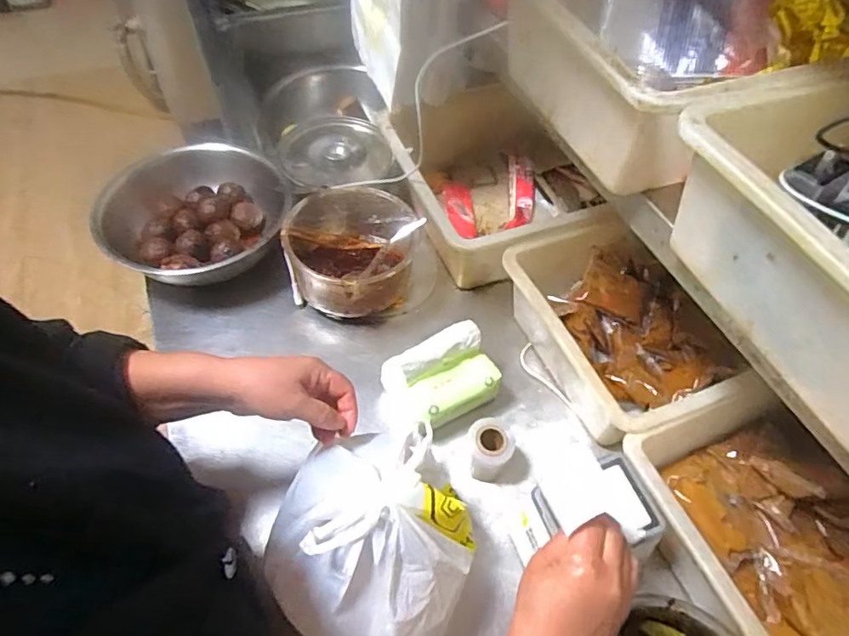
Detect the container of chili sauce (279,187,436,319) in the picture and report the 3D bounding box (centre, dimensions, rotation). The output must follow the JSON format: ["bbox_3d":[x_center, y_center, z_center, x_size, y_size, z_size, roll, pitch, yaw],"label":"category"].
[{"bbox_3d":[-0.088,-0.086,0.766,0.184,0.104,0.173,1,53,-2],"label":"container of chili sauce"}]

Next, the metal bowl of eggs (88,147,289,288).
[{"bbox_3d":[-0.336,-0.153,0.808,0.245,0.100,0.244,1,53,-2],"label":"metal bowl of eggs"}]

